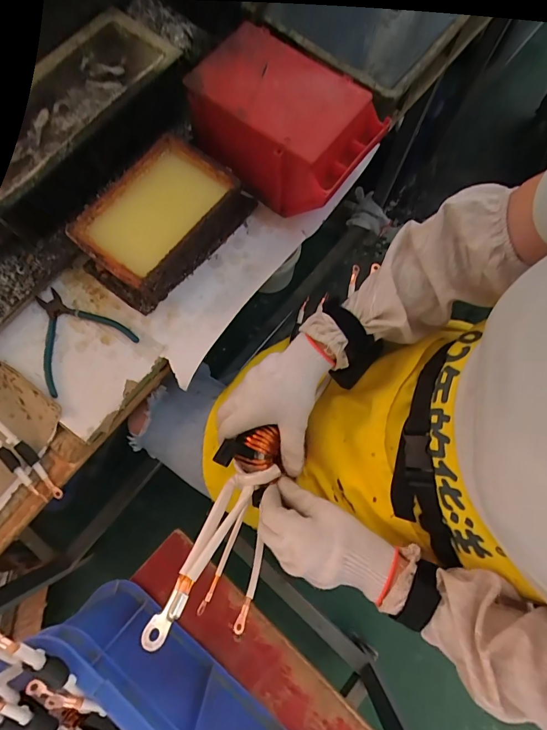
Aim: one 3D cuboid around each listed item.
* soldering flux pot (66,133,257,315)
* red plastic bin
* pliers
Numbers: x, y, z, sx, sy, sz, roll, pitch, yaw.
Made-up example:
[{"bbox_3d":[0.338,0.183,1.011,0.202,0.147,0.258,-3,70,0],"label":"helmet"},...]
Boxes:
[{"bbox_3d":[-0.151,-0.199,0.516,0.140,0.064,0.230,37,78,8],"label":"soldering flux pot"},{"bbox_3d":[0.011,-0.323,0.510,0.237,0.109,0.157,39,79,9],"label":"red plastic bin"},{"bbox_3d":[-0.270,-0.049,0.503,0.125,0.007,0.132,-36,79,-9],"label":"pliers"}]

